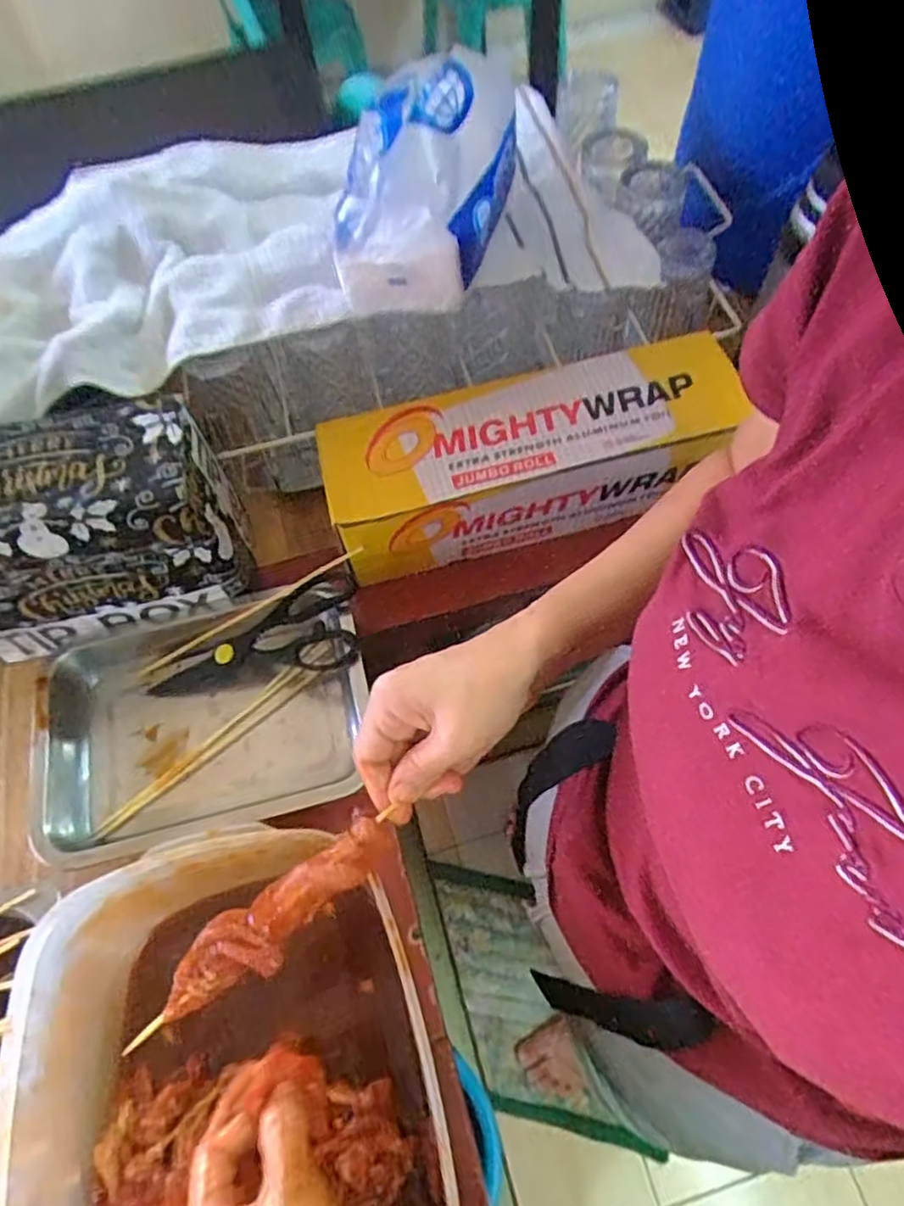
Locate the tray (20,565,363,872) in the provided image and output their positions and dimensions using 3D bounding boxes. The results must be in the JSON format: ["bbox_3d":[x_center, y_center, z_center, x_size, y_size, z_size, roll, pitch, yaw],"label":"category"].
[{"bbox_3d":[-0.202,0.095,0.547,0.264,0.044,0.183,-15,62,-5],"label":"tray"}]

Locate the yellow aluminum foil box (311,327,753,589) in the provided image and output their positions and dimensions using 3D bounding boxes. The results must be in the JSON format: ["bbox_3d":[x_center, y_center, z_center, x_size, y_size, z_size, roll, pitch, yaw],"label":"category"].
[{"bbox_3d":[0.067,-0.132,0.606,0.348,0.105,0.111,-16,62,-5],"label":"yellow aluminum foil box"}]

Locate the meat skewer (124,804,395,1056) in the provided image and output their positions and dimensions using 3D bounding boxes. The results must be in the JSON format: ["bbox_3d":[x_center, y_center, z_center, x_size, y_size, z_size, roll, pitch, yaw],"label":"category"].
[{"bbox_3d":[-0.097,0.171,0.357,0.152,0.020,0.035,-36,66,-15],"label":"meat skewer"}]

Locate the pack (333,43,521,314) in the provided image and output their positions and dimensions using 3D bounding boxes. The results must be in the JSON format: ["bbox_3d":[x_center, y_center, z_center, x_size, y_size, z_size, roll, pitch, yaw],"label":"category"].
[{"bbox_3d":[-0.015,-0.335,0.524,0.100,0.125,0.202,11,63,9],"label":"pack"}]

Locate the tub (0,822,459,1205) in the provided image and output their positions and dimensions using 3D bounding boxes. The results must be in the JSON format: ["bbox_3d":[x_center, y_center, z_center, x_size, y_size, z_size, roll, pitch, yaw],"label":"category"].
[{"bbox_3d":[-0.120,0.294,0.363,0.207,0.112,0.311,-10,62,-2],"label":"tub"}]

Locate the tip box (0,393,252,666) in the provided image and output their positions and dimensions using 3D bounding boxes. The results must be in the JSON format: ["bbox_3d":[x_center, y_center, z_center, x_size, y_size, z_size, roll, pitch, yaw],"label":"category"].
[{"bbox_3d":[-0.301,-0.056,0.541,0.237,0.150,0.112,-17,63,-6],"label":"tip box"}]

